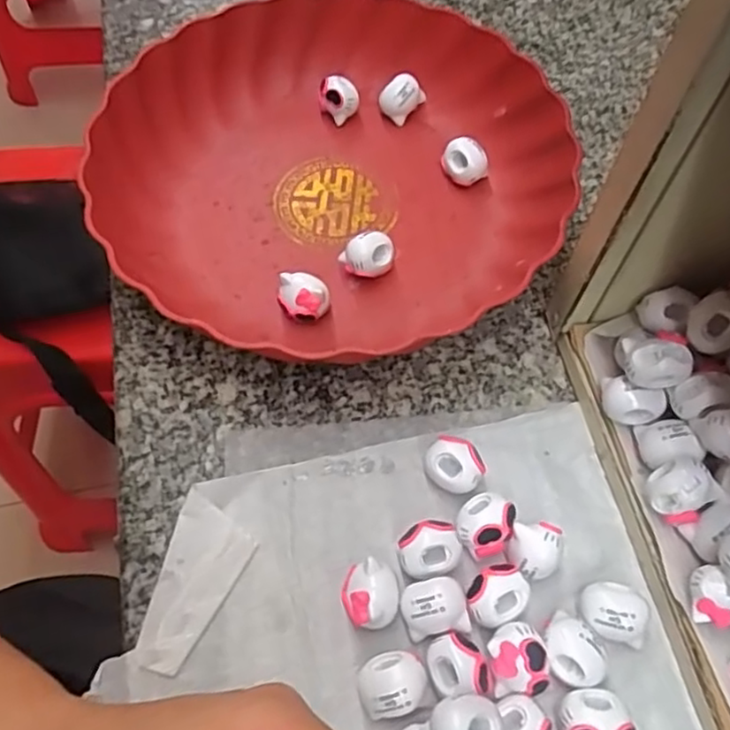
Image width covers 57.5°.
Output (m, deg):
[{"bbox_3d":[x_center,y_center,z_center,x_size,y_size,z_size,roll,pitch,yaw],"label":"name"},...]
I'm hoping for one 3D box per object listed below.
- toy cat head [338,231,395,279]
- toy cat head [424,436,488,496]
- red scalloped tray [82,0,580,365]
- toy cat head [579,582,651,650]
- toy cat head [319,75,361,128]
[{"bbox_3d":[0.002,-0.055,0.344,0.025,0.024,0.017,-26,64,-14],"label":"toy cat head"},{"bbox_3d":[0.039,0.045,0.290,0.025,0.020,0.020,24,63,12],"label":"toy cat head"},{"bbox_3d":[-0.020,-0.110,0.367,0.243,0.052,0.223,-15,62,-9],"label":"red scalloped tray"},{"bbox_3d":[0.097,0.097,0.260,0.024,0.019,0.021,7,61,3],"label":"toy cat head"},{"bbox_3d":[-0.016,-0.157,0.397,0.023,0.025,0.016,-3,61,-2],"label":"toy cat head"}]

